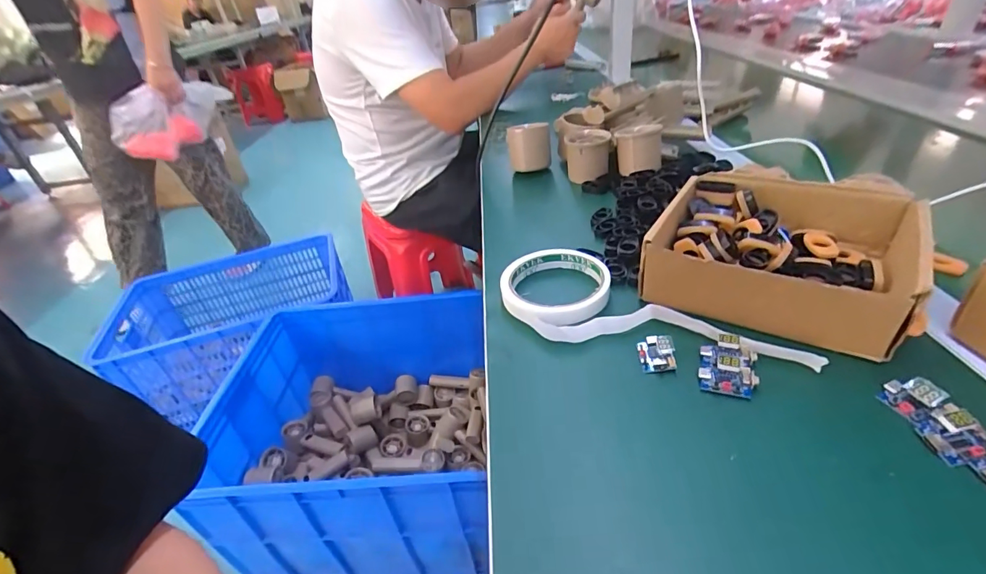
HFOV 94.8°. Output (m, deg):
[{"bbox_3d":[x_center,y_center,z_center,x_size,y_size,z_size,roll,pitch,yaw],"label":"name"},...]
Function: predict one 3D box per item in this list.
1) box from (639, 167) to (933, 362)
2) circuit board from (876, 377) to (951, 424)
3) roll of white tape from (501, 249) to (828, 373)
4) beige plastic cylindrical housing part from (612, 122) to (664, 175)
[{"bbox_3d":[0.228,-0.028,0.359,0.176,0.064,0.159,18,42,32],"label":"box"},{"bbox_3d":[0.239,0.063,0.259,0.017,0.017,0.025,-15,35,-10],"label":"circuit board"},{"bbox_3d":[0.117,0.010,0.361,0.222,0.019,0.099,6,37,20],"label":"roll of white tape"},{"bbox_3d":[0.182,-0.173,0.569,0.058,0.048,0.053,3,36,16],"label":"beige plastic cylindrical housing part"}]

